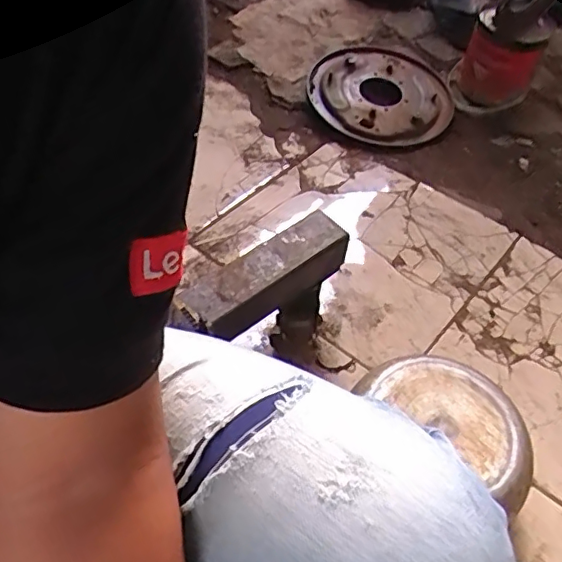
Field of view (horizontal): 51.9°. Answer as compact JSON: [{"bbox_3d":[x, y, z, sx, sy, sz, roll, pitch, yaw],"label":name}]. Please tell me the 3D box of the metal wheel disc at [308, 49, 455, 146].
[{"bbox_3d":[0.196,-0.385,1.177,0.258,0.039,0.254,-1,63,3],"label":"metal wheel disc"}]

